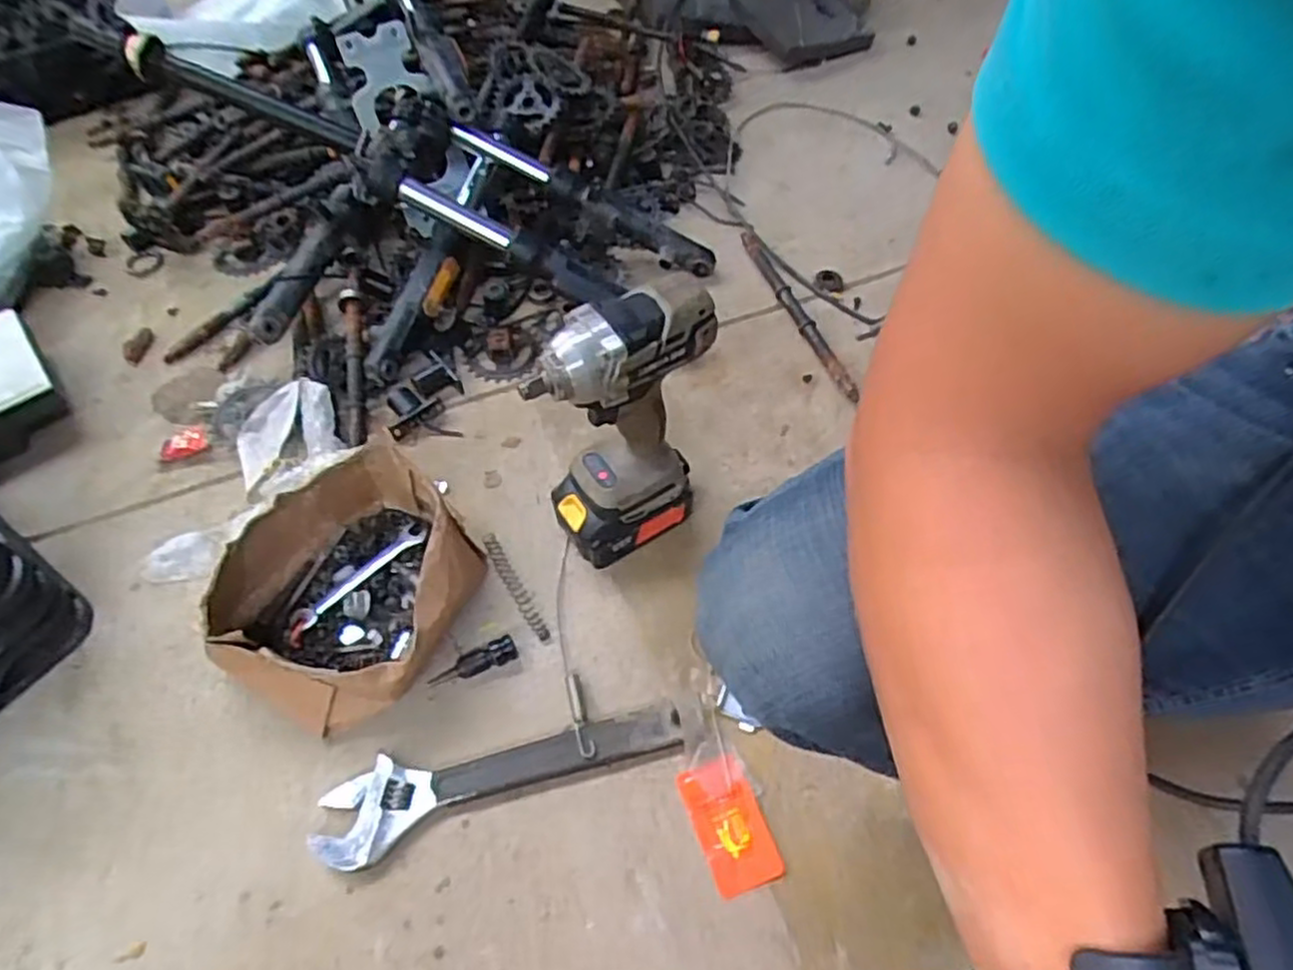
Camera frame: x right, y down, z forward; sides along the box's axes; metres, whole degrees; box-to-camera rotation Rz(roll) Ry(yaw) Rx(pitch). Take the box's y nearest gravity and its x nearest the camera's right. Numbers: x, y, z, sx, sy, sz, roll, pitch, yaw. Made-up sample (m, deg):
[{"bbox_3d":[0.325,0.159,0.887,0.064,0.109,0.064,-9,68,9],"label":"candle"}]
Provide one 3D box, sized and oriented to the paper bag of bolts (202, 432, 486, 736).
[{"bbox_3d":[-0.244,0.080,0.620,0.195,0.092,0.212,7,55,5],"label":"paper bag of bolts"}]

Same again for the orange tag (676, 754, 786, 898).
[{"bbox_3d":[0.062,0.251,0.554,0.051,0.004,0.090,-18,57,-12],"label":"orange tag"}]

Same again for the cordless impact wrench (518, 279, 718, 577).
[{"bbox_3d":[-0.018,-0.035,0.601,0.137,0.251,0.070,-26,59,-17],"label":"cordless impact wrench"}]

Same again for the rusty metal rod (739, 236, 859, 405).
[{"bbox_3d":[0.173,-0.208,0.862,0.022,0.018,0.295,-16,56,-11],"label":"rusty metal rod"}]

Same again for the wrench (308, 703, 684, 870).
[{"bbox_3d":[-0.109,0.216,0.568,0.271,0.016,0.062,-17,56,-11],"label":"wrench"}]

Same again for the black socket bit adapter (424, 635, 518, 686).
[{"bbox_3d":[-0.145,0.147,0.617,0.074,0.016,0.021,-21,57,-14],"label":"black socket bit adapter"}]

